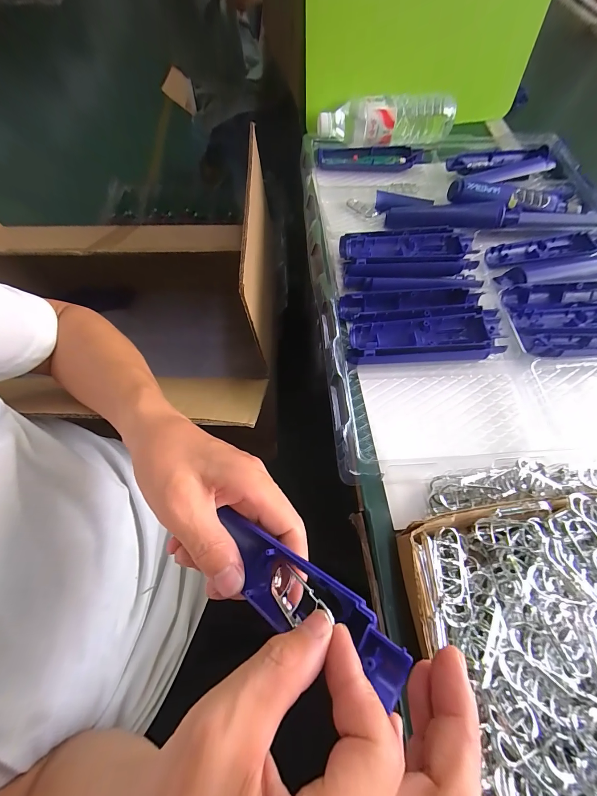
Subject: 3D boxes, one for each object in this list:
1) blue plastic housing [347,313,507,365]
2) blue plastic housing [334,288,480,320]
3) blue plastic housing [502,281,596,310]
[{"bbox_3d":[0.139,-0.061,0.357,0.168,0.027,0.049,-5,64,-3],"label":"blue plastic housing"},{"bbox_3d":[0.132,-0.110,0.380,0.165,0.021,0.030,-2,64,-1],"label":"blue plastic housing"},{"bbox_3d":[0.331,-0.127,0.391,0.161,0.020,0.028,-2,64,-2],"label":"blue plastic housing"}]

